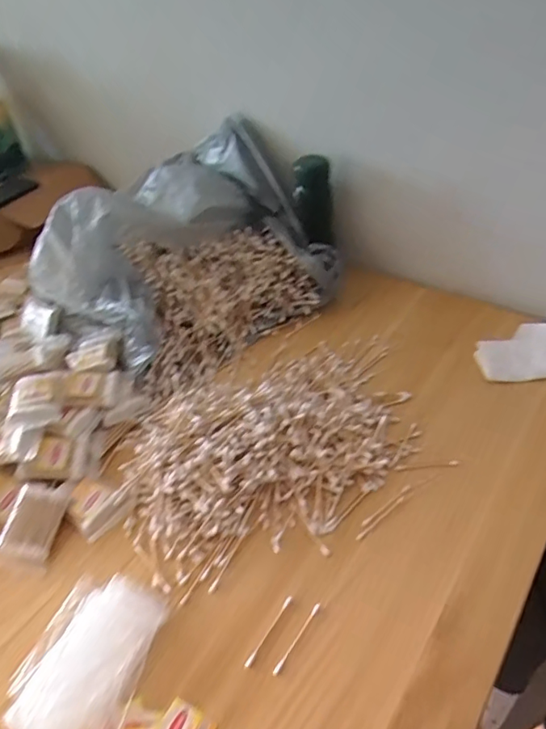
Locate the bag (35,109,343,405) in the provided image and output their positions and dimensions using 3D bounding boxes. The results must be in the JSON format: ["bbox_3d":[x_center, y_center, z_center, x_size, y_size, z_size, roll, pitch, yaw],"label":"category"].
[{"bbox_3d":[-0.137,-0.165,0.731,0.380,0.175,0.317,-26,45,-18],"label":"bag"}]

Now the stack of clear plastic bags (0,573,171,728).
[{"bbox_3d":[-0.166,0.255,0.443,0.107,0.015,0.138,12,46,20],"label":"stack of clear plastic bags"}]

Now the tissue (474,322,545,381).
[{"bbox_3d":[0.309,-0.014,0.619,0.113,0.043,0.069,-9,42,-1],"label":"tissue"}]

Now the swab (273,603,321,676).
[{"bbox_3d":[0.022,0.238,0.442,0.005,0.004,0.068,24,51,30],"label":"swab"}]

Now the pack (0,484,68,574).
[{"bbox_3d":[-0.252,0.168,0.527,0.053,0.026,0.075,1,43,10],"label":"pack"}]

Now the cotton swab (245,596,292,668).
[{"bbox_3d":[-0.003,0.235,0.448,0.005,0.004,0.068,22,50,29],"label":"cotton swab"}]

